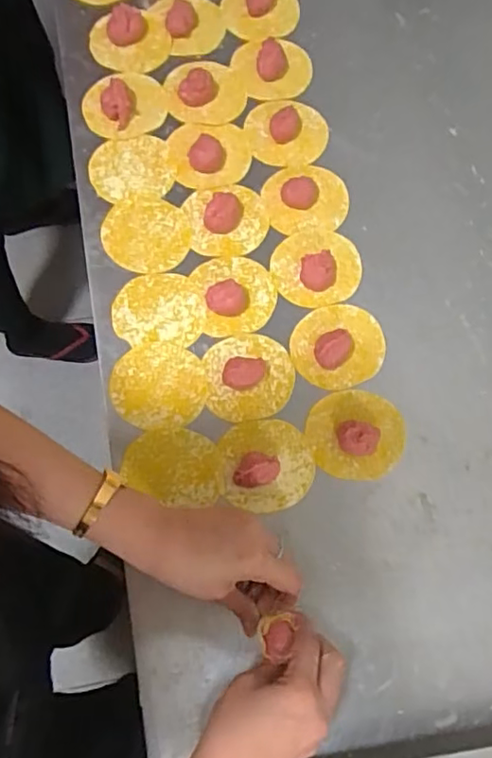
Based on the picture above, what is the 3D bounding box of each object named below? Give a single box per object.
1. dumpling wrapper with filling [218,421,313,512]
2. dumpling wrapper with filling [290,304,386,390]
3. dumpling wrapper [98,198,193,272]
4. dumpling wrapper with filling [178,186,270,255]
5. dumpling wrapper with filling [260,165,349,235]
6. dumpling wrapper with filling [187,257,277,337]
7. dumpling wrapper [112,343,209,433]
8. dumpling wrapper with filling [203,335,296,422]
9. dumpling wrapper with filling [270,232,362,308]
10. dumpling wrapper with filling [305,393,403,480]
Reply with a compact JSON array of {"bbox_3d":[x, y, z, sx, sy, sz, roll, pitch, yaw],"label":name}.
[{"bbox_3d":[0.017,0.071,0.494,0.082,0.030,0.077,-1,75,-2],"label":"dumpling wrapper with filling"},{"bbox_3d":[0.087,-0.034,0.534,0.086,0.025,0.078,-32,78,-9],"label":"dumpling wrapper with filling"},{"bbox_3d":[-0.098,-0.142,0.571,0.084,0.004,0.080,0,76,0],"label":"dumpling wrapper"},{"bbox_3d":[-0.019,-0.159,0.571,0.079,0.013,0.076,-6,75,-3],"label":"dumpling wrapper with filling"},{"bbox_3d":[0.061,-0.183,0.580,0.082,0.015,0.075,-7,75,-3],"label":"dumpling wrapper with filling"},{"bbox_3d":[-0.010,-0.082,0.542,0.075,0.025,0.079,-5,75,-3],"label":"dumpling wrapper with filling"},{"bbox_3d":[-0.079,0.006,0.526,0.084,0.004,0.078,0,76,-1],"label":"dumpling wrapper"},{"bbox_3d":[0.004,-0.004,0.521,0.079,0.019,0.079,0,74,-1],"label":"dumpling wrapper with filling"},{"bbox_3d":[0.070,-0.110,0.555,0.087,0.021,0.077,-4,75,-3],"label":"dumpling wrapper with filling"},{"bbox_3d":[0.097,0.047,0.508,0.085,0.022,0.076,0,74,-1],"label":"dumpling wrapper with filling"}]

